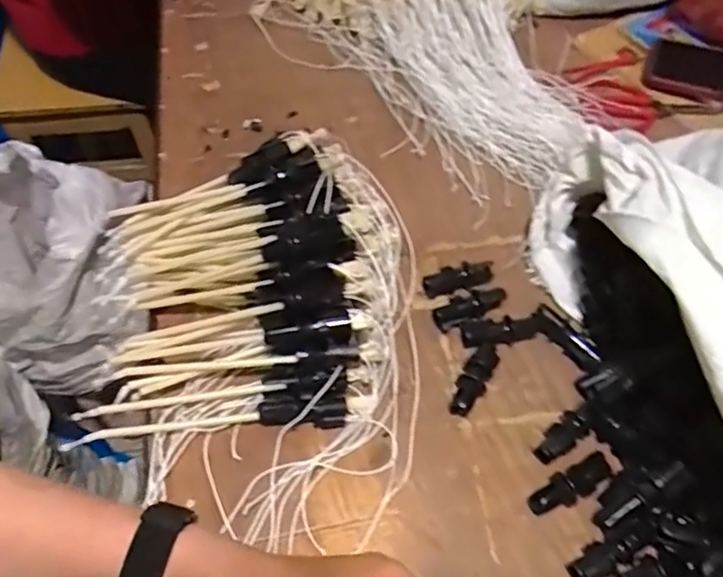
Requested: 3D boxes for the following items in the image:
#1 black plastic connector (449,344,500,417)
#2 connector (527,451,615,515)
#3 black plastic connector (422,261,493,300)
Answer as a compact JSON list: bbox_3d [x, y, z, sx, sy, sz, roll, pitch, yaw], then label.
[{"bbox_3d":[0.093,0.074,0.492,0.023,0.015,0.067,26,58,13],"label":"black plastic connector"},{"bbox_3d":[0.159,0.148,0.452,0.067,0.019,0.023,-24,61,-19],"label":"connector"},{"bbox_3d":[0.089,-0.008,0.547,0.067,0.024,0.018,-12,57,-12],"label":"black plastic connector"}]

